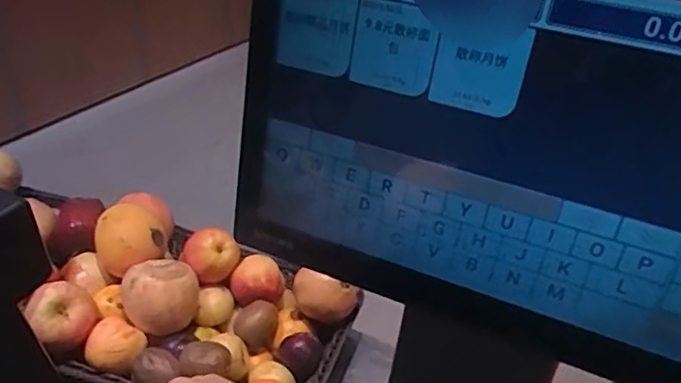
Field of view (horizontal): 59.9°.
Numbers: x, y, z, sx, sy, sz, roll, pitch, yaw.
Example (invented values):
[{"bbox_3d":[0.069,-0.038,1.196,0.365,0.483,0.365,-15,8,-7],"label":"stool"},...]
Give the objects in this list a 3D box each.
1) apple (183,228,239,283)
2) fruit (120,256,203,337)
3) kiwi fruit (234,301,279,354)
[{"bbox_3d":[-0.179,0.084,0.807,0.069,0.057,0.061,-14,38,-28],"label":"apple"},{"bbox_3d":[-0.226,0.133,0.749,0.093,0.073,0.079,-9,36,-21],"label":"fruit"},{"bbox_3d":[-0.111,0.176,0.774,0.054,0.044,0.051,5,33,-1],"label":"kiwi fruit"}]

